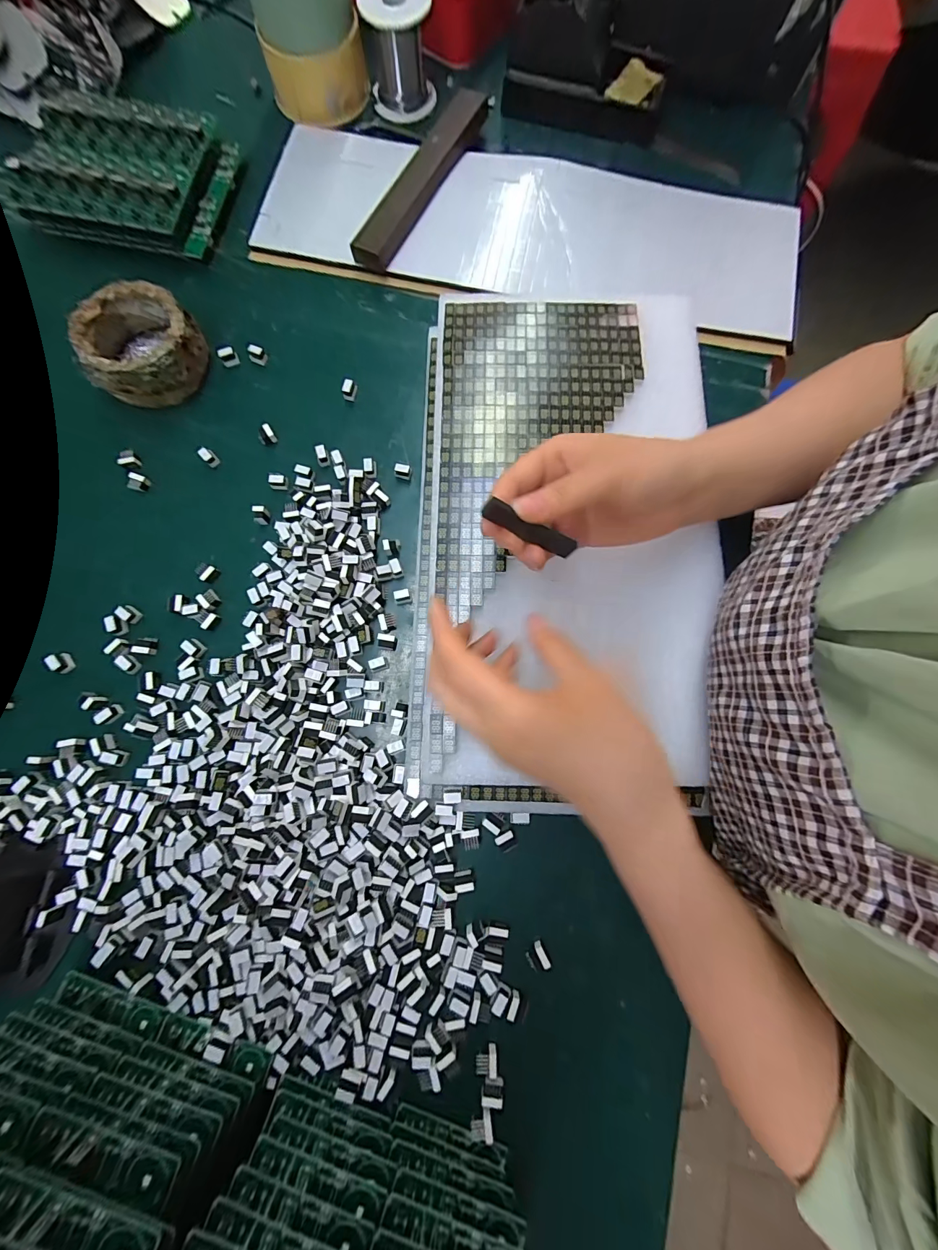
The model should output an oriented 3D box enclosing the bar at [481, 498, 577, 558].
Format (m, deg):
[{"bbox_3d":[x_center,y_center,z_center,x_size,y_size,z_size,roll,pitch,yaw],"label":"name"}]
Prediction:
[{"bbox_3d":[0.033,-0.052,0.219,0.055,0.008,0.007,24,79,-18],"label":"bar"}]

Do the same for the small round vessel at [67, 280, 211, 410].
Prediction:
[{"bbox_3d":[-0.269,-0.229,0.334,0.087,0.043,0.087,0,78,-1],"label":"small round vessel"}]

